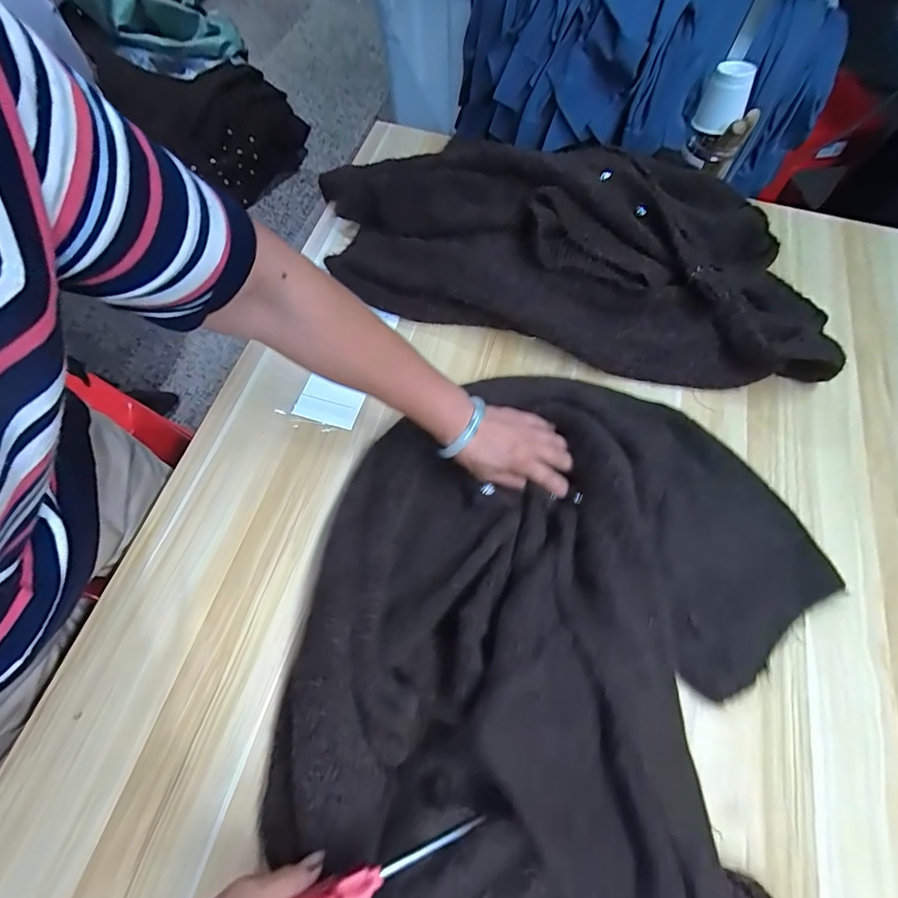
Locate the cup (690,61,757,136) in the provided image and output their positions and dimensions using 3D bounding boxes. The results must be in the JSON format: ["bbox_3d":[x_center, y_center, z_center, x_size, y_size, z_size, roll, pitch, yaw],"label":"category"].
[{"bbox_3d":[0.376,-0.478,0.629,0.059,0.071,0.064,1,64,-1],"label":"cup"}]

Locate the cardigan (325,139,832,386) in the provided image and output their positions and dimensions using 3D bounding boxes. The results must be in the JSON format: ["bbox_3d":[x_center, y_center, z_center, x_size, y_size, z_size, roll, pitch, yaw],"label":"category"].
[{"bbox_3d":[0.152,-0.281,0.611,0.691,0.100,0.315,11,64,3],"label":"cardigan"}]

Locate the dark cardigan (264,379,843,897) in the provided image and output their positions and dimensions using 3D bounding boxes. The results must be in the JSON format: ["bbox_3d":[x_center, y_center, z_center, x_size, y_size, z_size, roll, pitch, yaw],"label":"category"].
[{"bbox_3d":[0.098,0.179,0.408,0.459,0.066,0.560,19,65,8],"label":"dark cardigan"}]

